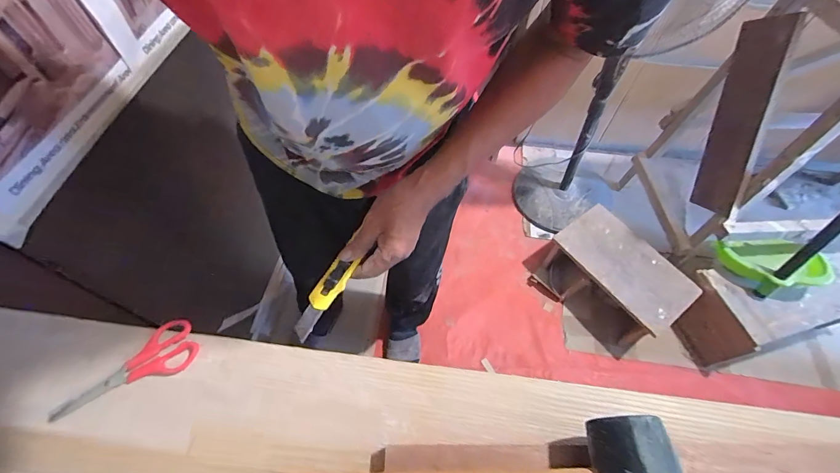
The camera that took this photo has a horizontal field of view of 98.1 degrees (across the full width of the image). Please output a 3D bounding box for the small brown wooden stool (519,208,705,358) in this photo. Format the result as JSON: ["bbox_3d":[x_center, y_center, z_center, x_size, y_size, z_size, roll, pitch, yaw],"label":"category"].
[{"bbox_3d":[0.632,0.139,1.249,0.299,0.307,0.441,-28,62,-17],"label":"small brown wooden stool"}]

